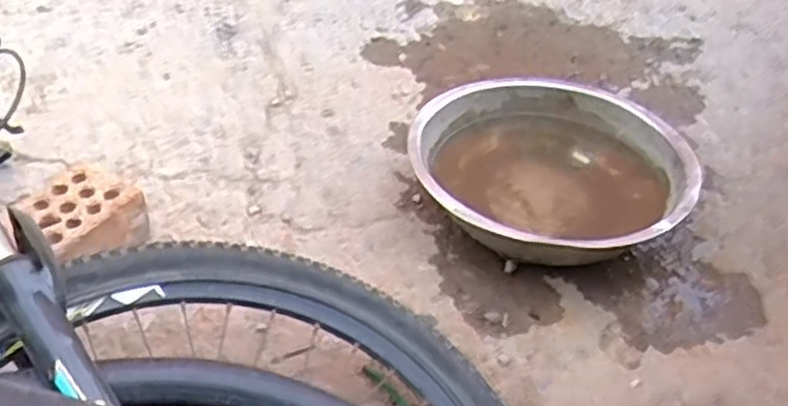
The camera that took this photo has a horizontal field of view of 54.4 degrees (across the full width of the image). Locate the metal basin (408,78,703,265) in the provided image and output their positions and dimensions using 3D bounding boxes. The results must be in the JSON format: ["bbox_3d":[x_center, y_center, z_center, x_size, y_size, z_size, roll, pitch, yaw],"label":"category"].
[{"bbox_3d":[0.214,-0.041,1.023,0.350,0.113,0.355,0,41,0],"label":"metal basin"}]

